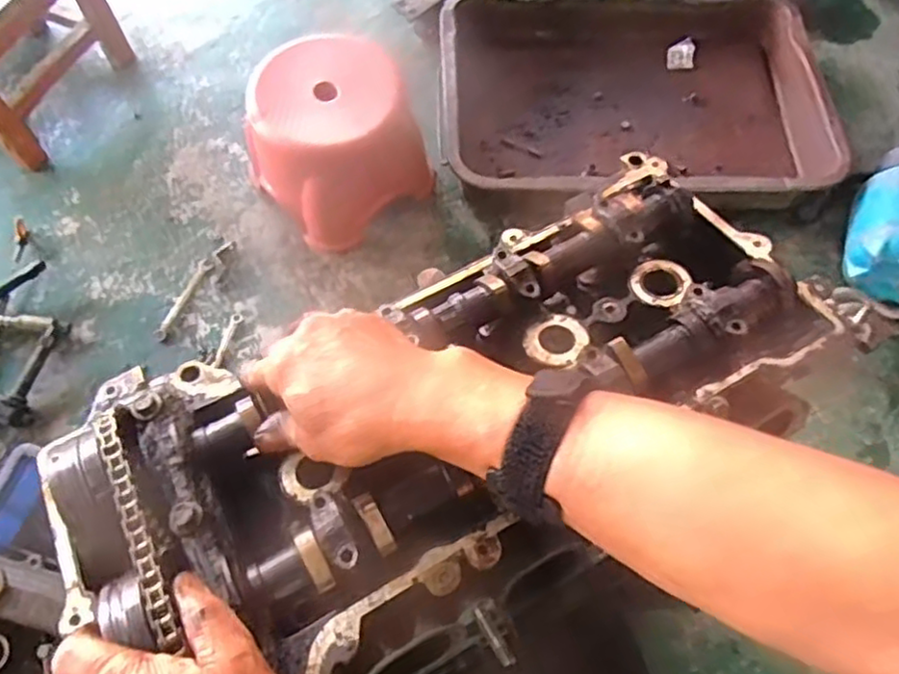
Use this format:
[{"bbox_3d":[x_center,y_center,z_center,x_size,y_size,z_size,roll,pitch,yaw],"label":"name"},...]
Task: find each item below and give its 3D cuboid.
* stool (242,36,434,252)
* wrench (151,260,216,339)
[{"bbox_3d":[-0.173,-0.293,1.016,0.234,0.209,0.211,-33,71,-15],"label":"stool"},{"bbox_3d":[-0.406,-0.058,1.022,0.027,0.006,0.137,24,68,8],"label":"wrench"}]

